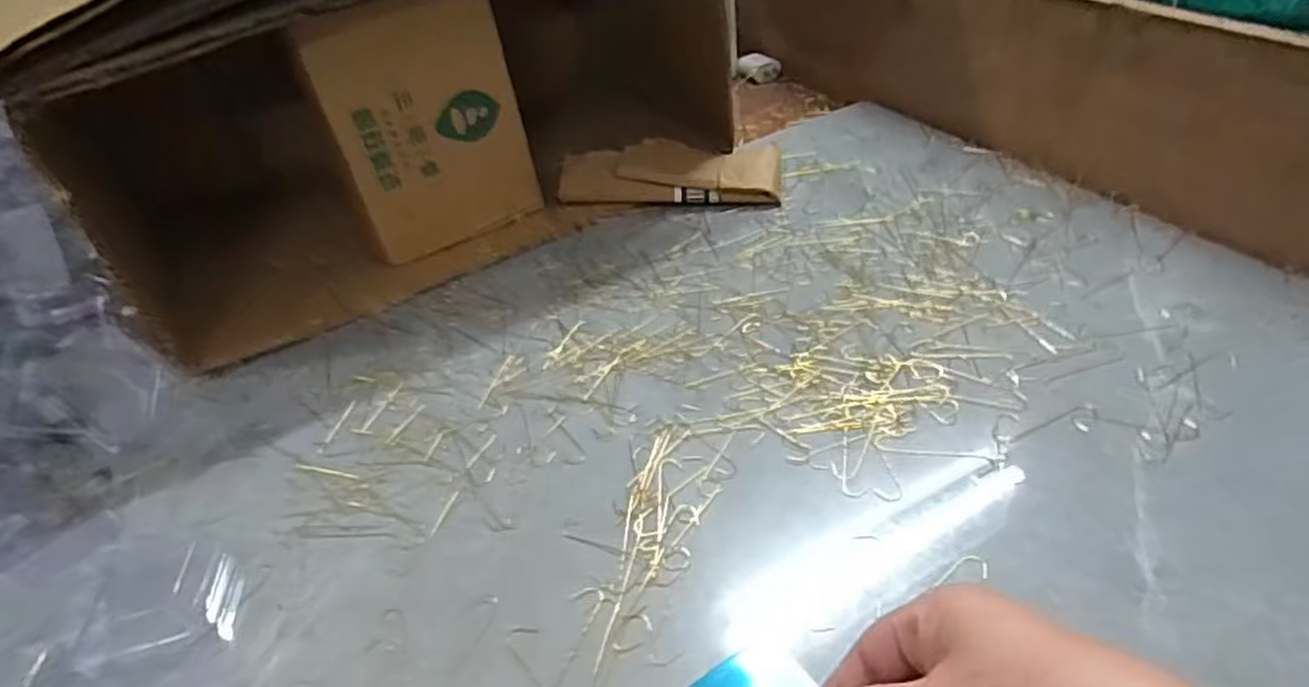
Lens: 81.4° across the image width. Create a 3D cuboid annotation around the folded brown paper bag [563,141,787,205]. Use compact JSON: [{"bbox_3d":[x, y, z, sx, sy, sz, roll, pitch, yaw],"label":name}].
[{"bbox_3d":[0.015,-0.155,0.688,0.192,0.040,0.062,0,39,10],"label":"folded brown paper bag"}]

